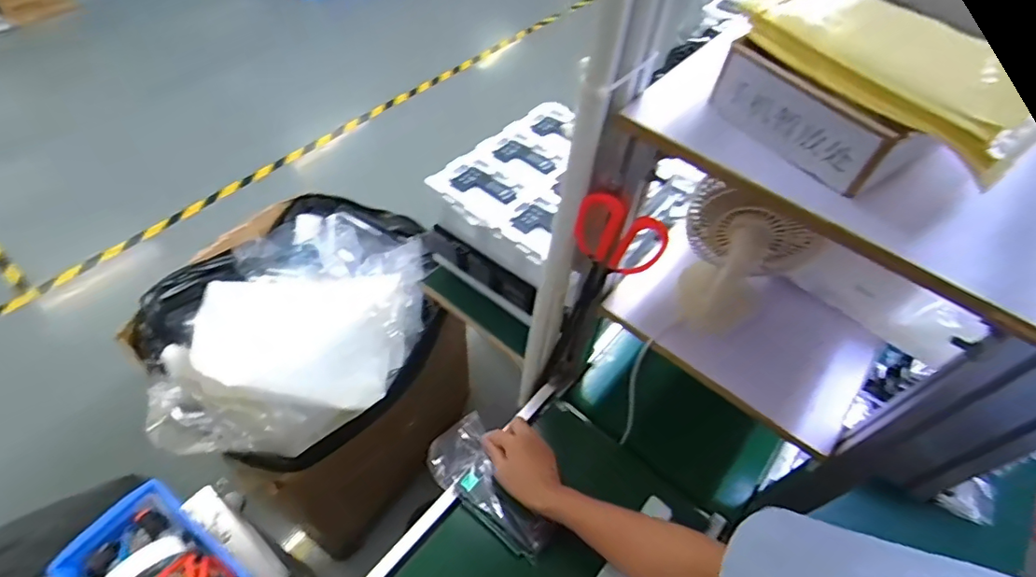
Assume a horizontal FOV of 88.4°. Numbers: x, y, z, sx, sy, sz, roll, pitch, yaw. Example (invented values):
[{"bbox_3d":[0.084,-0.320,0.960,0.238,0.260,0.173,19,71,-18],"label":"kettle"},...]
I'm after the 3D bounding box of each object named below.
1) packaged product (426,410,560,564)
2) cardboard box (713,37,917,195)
[{"bbox_3d":[-0.036,0.253,0.672,0.079,0.037,0.186,-33,63,-26],"label":"packaged product"},{"bbox_3d":[0.252,-0.148,0.468,0.047,0.064,0.170,-32,62,-25],"label":"cardboard box"}]

